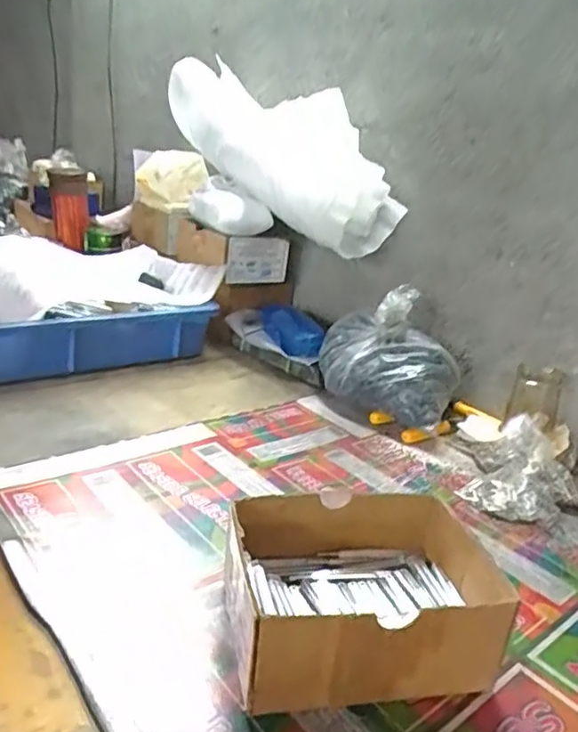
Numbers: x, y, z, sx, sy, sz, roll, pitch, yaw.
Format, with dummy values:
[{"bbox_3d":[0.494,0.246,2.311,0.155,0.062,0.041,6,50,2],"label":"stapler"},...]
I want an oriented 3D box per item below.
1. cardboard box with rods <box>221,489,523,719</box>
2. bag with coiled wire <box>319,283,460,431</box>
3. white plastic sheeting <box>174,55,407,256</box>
[{"bbox_3d":[0.045,0.147,0.403,0.162,0.069,0.125,1,21,-14],"label":"cardboard box with rods"},{"bbox_3d":[0.118,-0.009,0.750,0.174,0.142,0.109,16,22,23],"label":"bag with coiled wire"},{"bbox_3d":[-0.018,-0.314,0.848,0.106,0.172,0.404,-17,52,-47],"label":"white plastic sheeting"}]

